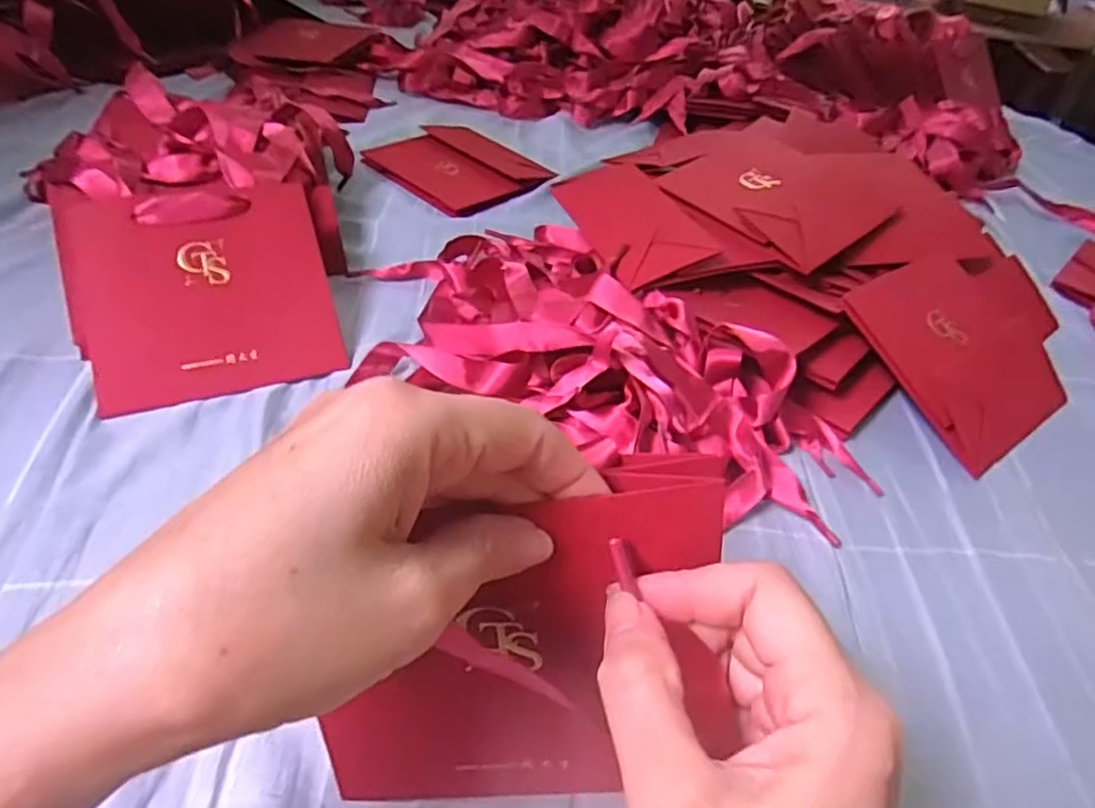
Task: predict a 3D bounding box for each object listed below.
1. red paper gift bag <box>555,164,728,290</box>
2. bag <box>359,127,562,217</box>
[{"bbox_3d":[0.058,-0.134,0.481,0.073,0.007,0.137,-23,49,-9],"label":"red paper gift bag"},{"bbox_3d":[-0.082,-0.219,0.625,0.138,0.013,0.117,34,50,24],"label":"bag"}]

